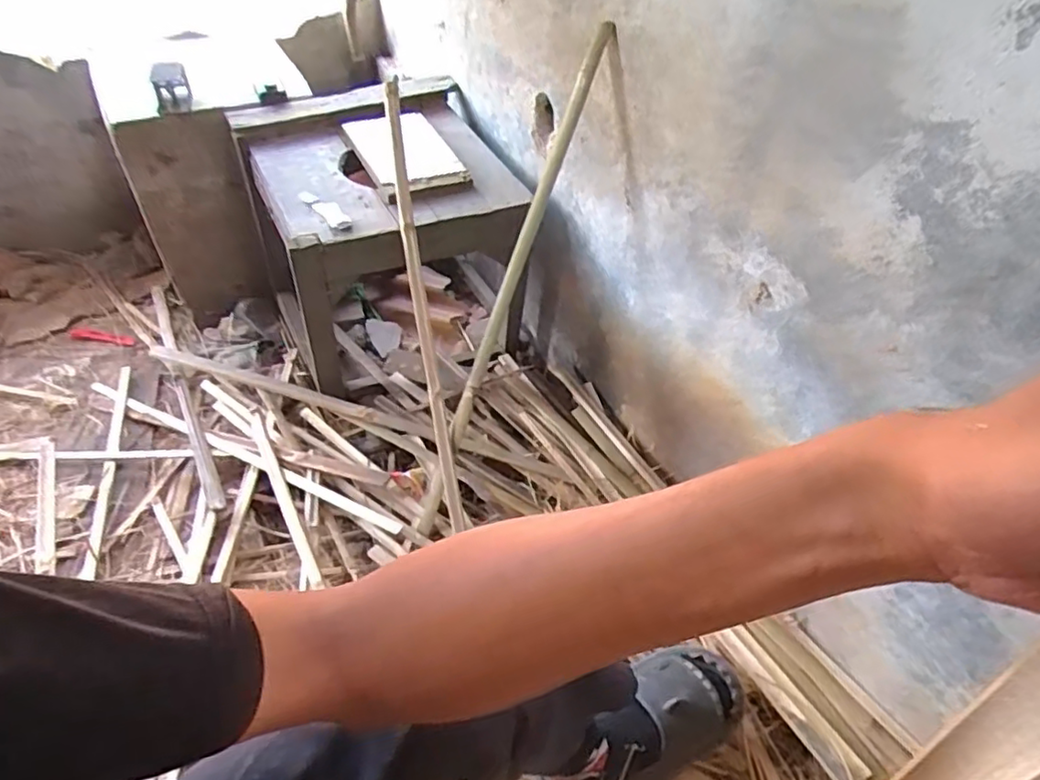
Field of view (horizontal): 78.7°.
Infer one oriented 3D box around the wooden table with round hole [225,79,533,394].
[{"bbox_3d":[-0.251,-0.282,1.280,0.450,0.507,0.404,-14,50,-15],"label":"wooden table with round hole"}]

